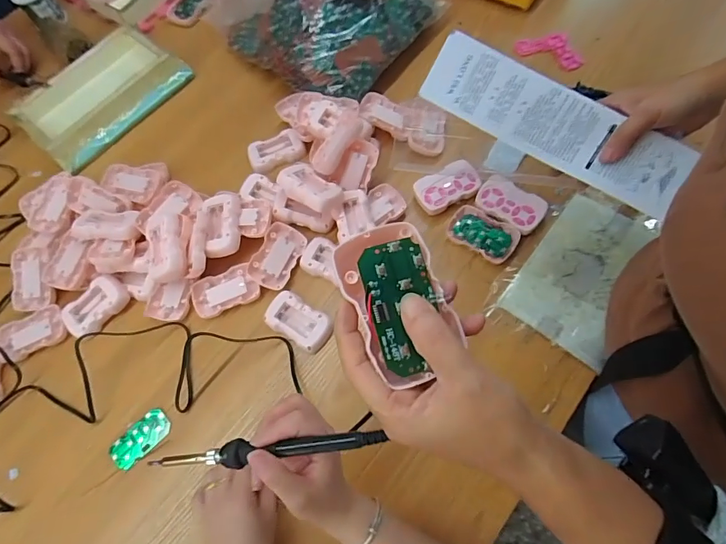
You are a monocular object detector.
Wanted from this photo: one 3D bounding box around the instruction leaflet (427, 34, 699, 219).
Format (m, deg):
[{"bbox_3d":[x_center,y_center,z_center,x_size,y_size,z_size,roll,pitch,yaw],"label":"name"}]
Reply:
[{"bbox_3d":[0.196,-0.153,0.443,0.272,0.011,0.070,30,107,6],"label":"instruction leaflet"}]

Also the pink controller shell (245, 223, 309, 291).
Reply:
[{"bbox_3d":[-0.116,-0.023,0.584,0.050,0.018,0.089,20,71,12],"label":"pink controller shell"}]

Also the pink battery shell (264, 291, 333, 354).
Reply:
[{"bbox_3d":[-0.083,0.063,0.557,0.090,0.017,0.052,31,74,16],"label":"pink battery shell"}]

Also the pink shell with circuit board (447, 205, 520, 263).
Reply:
[{"bbox_3d":[0.160,-0.050,0.577,0.087,0.019,0.054,33,74,16],"label":"pink shell with circuit board"}]

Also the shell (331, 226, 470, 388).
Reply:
[{"bbox_3d":[0.020,0.017,0.252,0.052,0.022,0.086,-24,84,-6],"label":"shell"}]

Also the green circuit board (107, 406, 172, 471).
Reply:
[{"bbox_3d":[-0.273,0.206,0.527,0.046,0.005,0.080,37,74,24],"label":"green circuit board"}]

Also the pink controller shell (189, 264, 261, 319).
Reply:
[{"bbox_3d":[-0.187,0.025,0.580,0.086,0.010,0.055,-22,68,-4],"label":"pink controller shell"}]

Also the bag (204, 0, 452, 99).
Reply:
[{"bbox_3d":[-0.091,-0.453,0.704,0.361,0.106,0.274,35,75,17],"label":"bag"}]

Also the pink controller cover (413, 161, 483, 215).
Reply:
[{"bbox_3d":[0.118,-0.118,0.606,0.088,0.022,0.052,-25,68,-5],"label":"pink controller cover"}]

